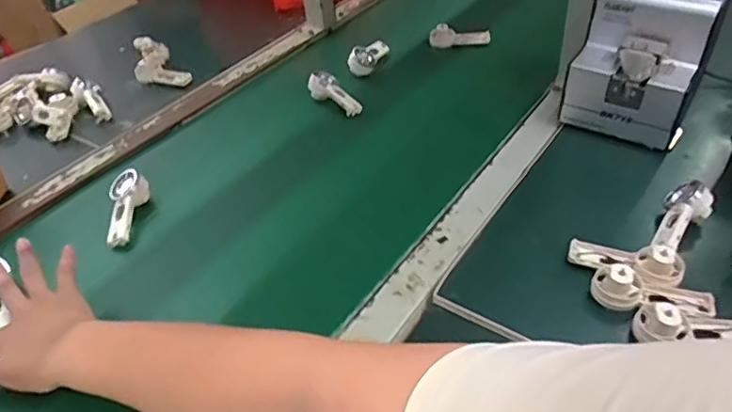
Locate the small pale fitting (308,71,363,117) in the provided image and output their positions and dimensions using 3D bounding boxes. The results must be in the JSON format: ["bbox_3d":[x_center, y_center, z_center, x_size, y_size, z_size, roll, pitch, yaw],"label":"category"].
[{"bbox_3d":[-0.040,-0.154,0.806,0.090,0.031,0.030,38,53,18],"label":"small pale fitting"}]

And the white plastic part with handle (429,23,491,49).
[{"bbox_3d":[0.150,-0.271,0.926,0.097,0.030,0.034,3,40,10],"label":"white plastic part with handle"}]

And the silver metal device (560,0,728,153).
[{"bbox_3d":[0.353,-0.206,0.727,0.139,0.168,0.233,17,44,24],"label":"silver metal device"}]

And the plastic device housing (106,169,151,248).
[{"bbox_3d":[-0.268,0.003,0.642,0.040,0.024,0.094,-4,55,1],"label":"plastic device housing"}]

